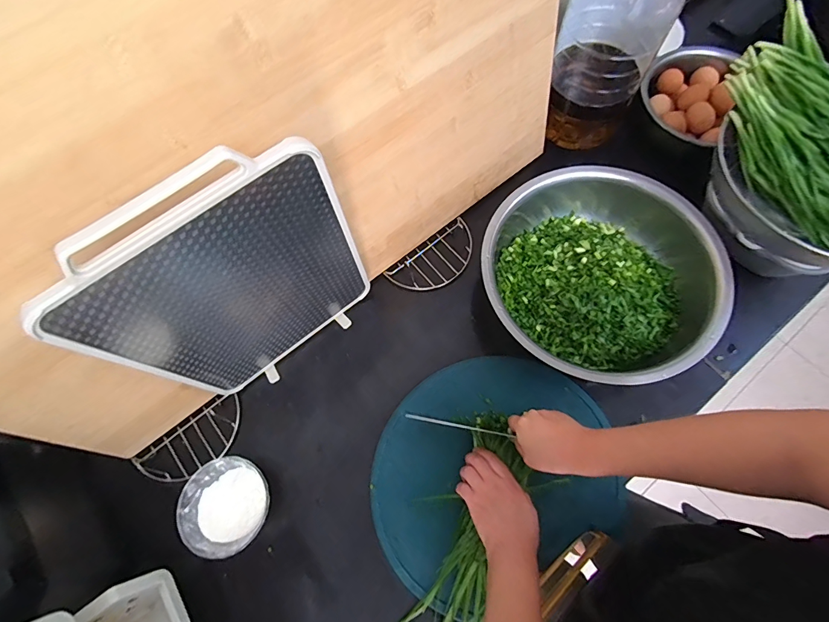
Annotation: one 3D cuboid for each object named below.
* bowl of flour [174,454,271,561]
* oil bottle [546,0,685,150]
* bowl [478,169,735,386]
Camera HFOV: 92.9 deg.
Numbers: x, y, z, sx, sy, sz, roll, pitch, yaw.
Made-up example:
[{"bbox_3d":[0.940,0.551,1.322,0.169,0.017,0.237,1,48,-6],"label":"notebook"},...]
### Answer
[{"bbox_3d":[-0.260,0.271,0.557,0.116,0.052,0.116,-1,66,3],"label":"bowl of flour"},{"bbox_3d":[0.314,-0.442,0.629,0.153,0.336,0.127,21,69,12],"label":"oil bottle"},{"bbox_3d":[0.277,-0.053,0.609,0.332,0.108,0.331,-1,66,3],"label":"bowl"}]

